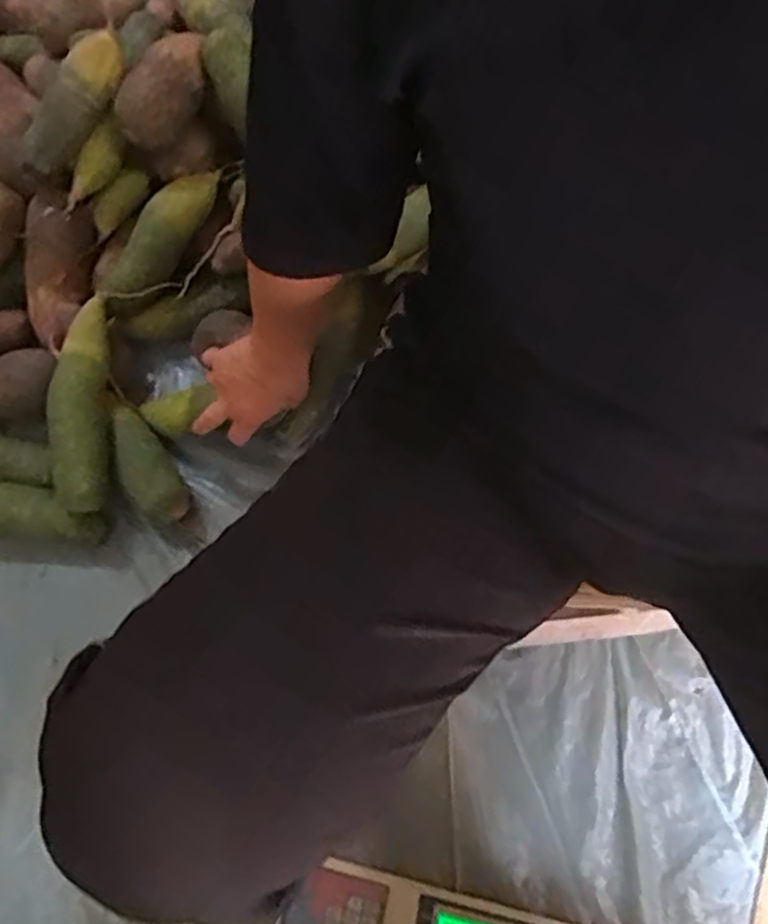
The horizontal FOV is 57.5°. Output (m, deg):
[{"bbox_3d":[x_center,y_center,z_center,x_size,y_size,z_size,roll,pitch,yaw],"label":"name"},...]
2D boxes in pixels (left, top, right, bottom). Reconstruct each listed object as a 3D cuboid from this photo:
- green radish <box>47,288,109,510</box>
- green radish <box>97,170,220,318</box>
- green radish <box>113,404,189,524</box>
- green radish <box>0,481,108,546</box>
[{"bbox_3d":[-0.304,-0.065,0.703,0.056,0.060,0.228,-6,66,-3],"label":"green radish"},{"bbox_3d":[-0.245,-0.250,0.785,0.058,0.043,0.197,31,84,13],"label":"green radish"},{"bbox_3d":[-0.241,0.010,0.732,0.054,0.055,0.113,-26,68,-12],"label":"green radish"},{"bbox_3d":[-0.380,0.056,0.722,0.186,0.051,0.059,4,65,1],"label":"green radish"}]

